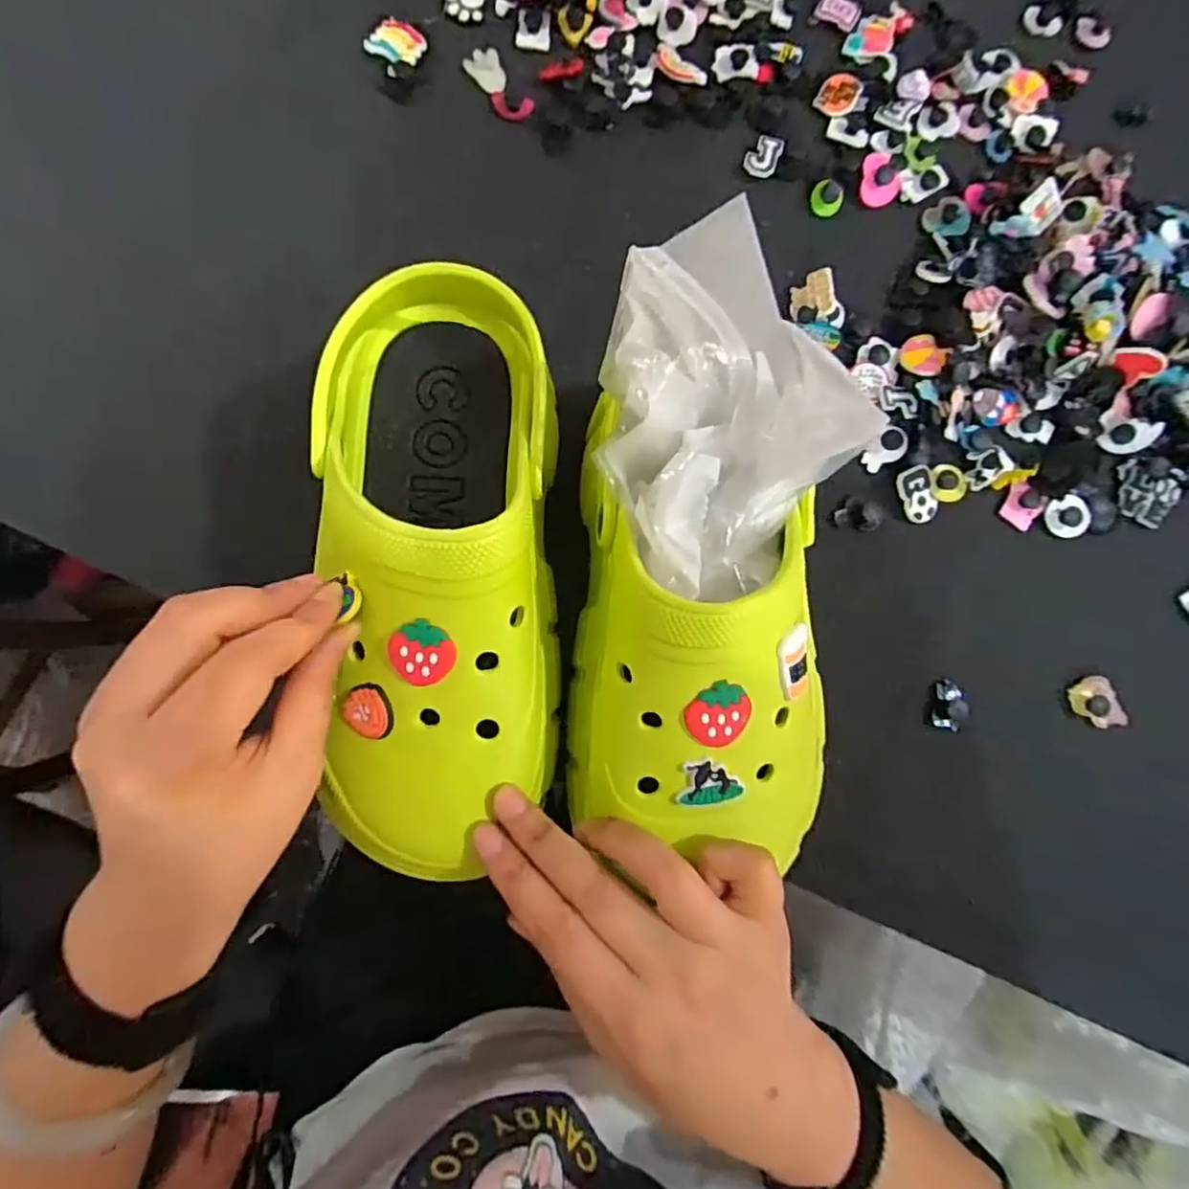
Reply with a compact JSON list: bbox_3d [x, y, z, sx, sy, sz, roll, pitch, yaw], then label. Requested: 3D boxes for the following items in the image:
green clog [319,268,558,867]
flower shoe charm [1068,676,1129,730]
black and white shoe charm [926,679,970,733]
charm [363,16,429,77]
[{"bbox_3d":[-0.066,-0.022,0.263,0.096,0.082,0.260,-3,77,-5],"label":"green clog"},{"bbox_3d":[0.278,0.061,0.344,0.020,0.011,0.029,-22,84,-7],"label":"flower shoe charm"},{"bbox_3d":[0.192,0.060,0.338,0.017,0.013,0.026,13,81,-3],"label":"black and white shoe charm"},{"bbox_3d":[-0.117,-0.325,0.368,0.032,0.007,0.030,42,81,2],"label":"charm"}]

